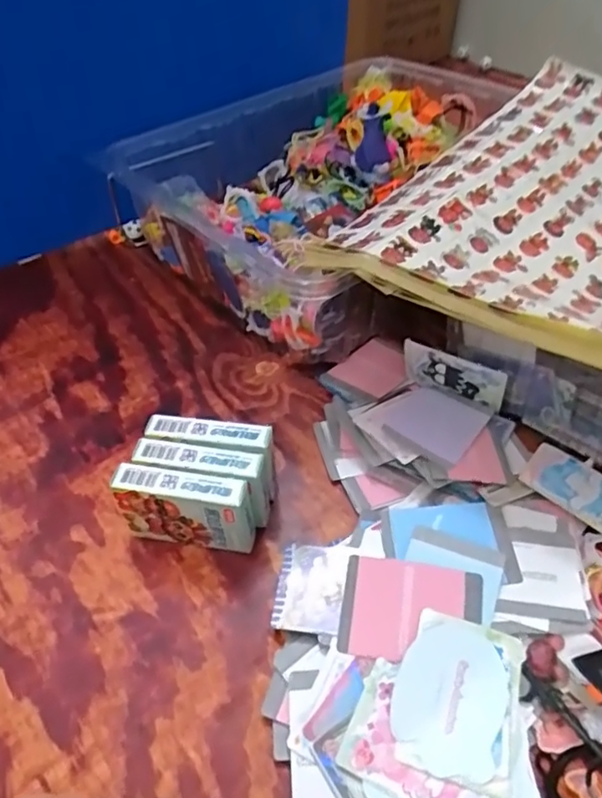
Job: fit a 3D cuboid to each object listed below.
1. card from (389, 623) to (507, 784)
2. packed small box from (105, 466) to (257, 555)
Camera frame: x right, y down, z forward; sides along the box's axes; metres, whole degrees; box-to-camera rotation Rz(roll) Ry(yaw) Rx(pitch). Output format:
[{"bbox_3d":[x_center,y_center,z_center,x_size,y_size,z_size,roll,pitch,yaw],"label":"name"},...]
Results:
[{"bbox_3d":[0.087,0.172,0.348,0.063,0.004,0.079,18,53,17],"label":"card"},{"bbox_3d":[-0.081,0.080,0.423,0.092,0.067,0.022,5,47,8],"label":"packed small box"}]

